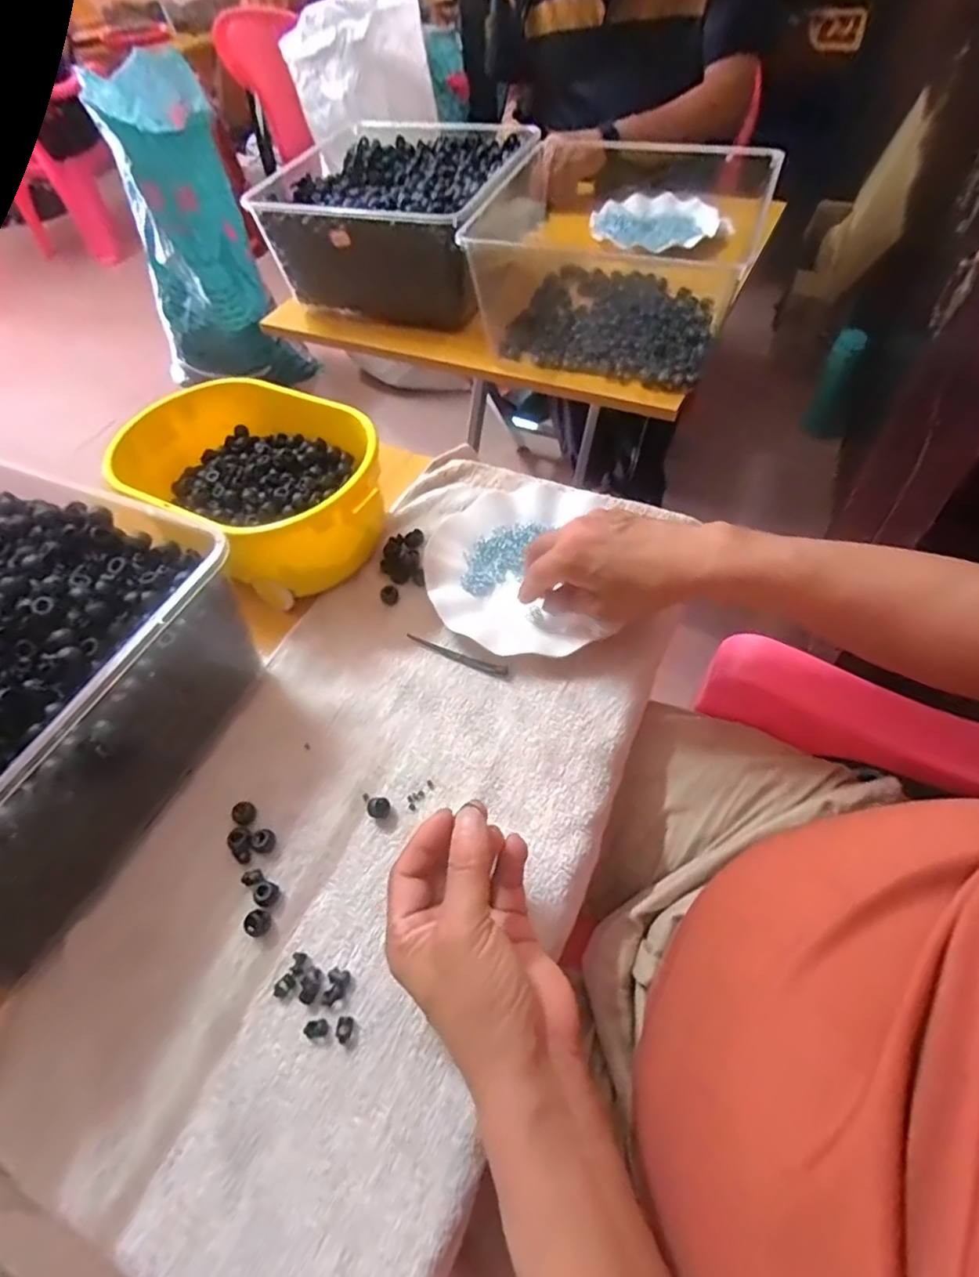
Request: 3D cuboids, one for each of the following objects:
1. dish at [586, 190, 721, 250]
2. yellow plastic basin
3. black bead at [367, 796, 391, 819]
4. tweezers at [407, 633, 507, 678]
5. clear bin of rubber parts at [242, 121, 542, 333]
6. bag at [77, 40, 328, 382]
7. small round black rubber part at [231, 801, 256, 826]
[{"bbox_3d":[0.240,-0.617,0.888,0.157,0.025,0.168,-3,55,4],"label":"dish"},{"bbox_3d":[-0.197,-0.133,0.532,0.245,0.100,0.156,30,62,23],"label":"yellow plastic basin"},{"bbox_3d":[-0.076,0.115,0.406,0.015,0.011,0.013,-37,60,-20],"label":"black bead"},{"bbox_3d":[-0.027,0.013,0.480,0.089,0.009,0.008,20,59,18],"label":"tweezers"},{"bbox_3d":[-0.118,-0.566,0.813,0.300,0.134,0.291,12,57,13],"label":"clear bin of rubber parts"},{"bbox_3d":[-0.691,-0.916,1.397,0.287,0.575,0.349,-34,59,-18],"label":"bag"},{"bbox_3d":[-0.170,0.121,0.412,0.015,0.010,0.015,-3,55,4],"label":"small round black rubber part"}]

